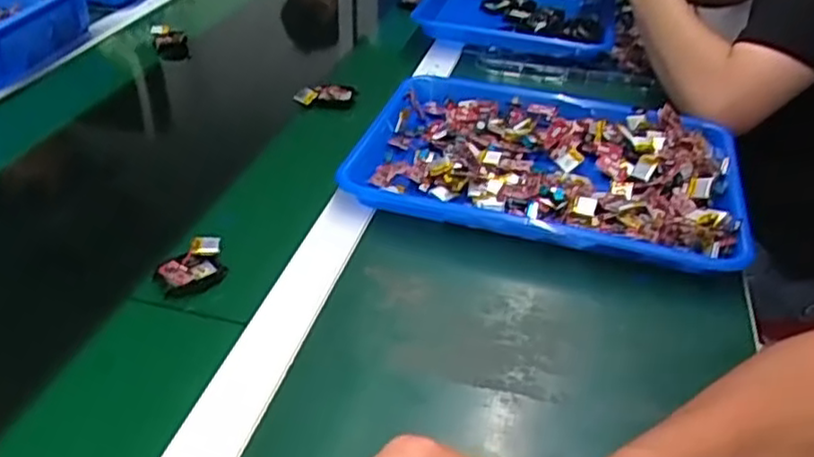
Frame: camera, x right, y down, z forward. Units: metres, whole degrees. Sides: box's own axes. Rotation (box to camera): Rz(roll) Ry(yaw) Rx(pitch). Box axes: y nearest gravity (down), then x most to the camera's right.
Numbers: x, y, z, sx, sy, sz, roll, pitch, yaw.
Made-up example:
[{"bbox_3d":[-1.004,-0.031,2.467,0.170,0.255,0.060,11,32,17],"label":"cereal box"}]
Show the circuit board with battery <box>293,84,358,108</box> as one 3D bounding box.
[{"bbox_3d":[-0.089,-0.146,0.785,0.065,0.021,0.022,2,34,1],"label":"circuit board with battery"}]

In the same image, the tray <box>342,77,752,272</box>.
[{"bbox_3d":[0.128,-0.068,0.658,0.330,0.040,0.251,14,37,10],"label":"tray"}]

